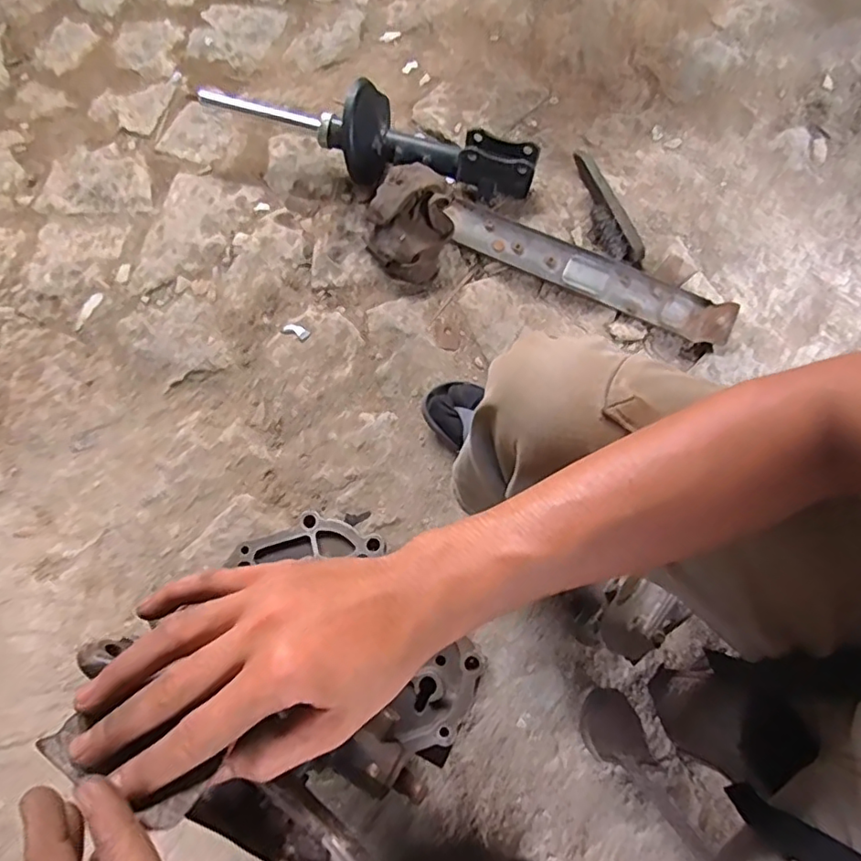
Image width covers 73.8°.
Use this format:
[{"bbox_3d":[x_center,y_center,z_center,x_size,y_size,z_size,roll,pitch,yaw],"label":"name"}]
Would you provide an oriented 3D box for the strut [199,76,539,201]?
[{"bbox_3d":[-0.112,-0.511,1.009,0.591,0.136,0.124,21,74,9],"label":"strut"}]

